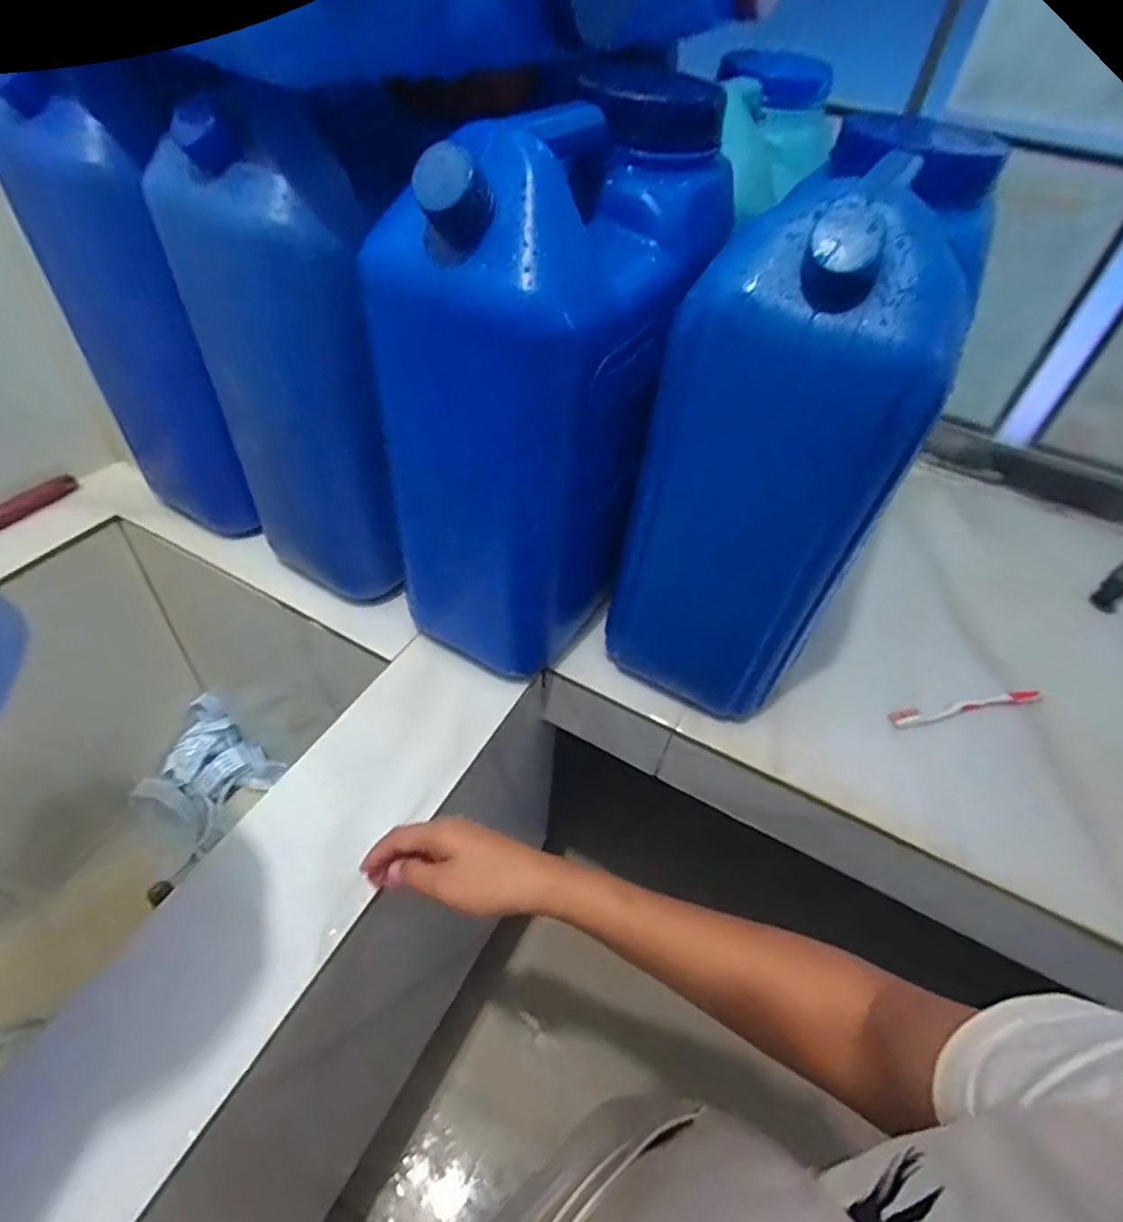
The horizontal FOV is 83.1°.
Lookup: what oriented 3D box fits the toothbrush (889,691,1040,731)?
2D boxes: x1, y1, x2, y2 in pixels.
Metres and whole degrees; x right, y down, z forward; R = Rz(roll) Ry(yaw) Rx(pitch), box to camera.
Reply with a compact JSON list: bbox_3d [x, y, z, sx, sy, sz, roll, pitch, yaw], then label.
[{"bbox_3d":[0.416,0.096,0.646,0.172,0.024,0.018,-7,49,-12],"label":"toothbrush"}]

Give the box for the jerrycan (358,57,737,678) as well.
[{"bbox_3d":[-0.005,-0.180,0.552,0.189,0.400,0.281,21,49,12],"label":"jerrycan"}]

